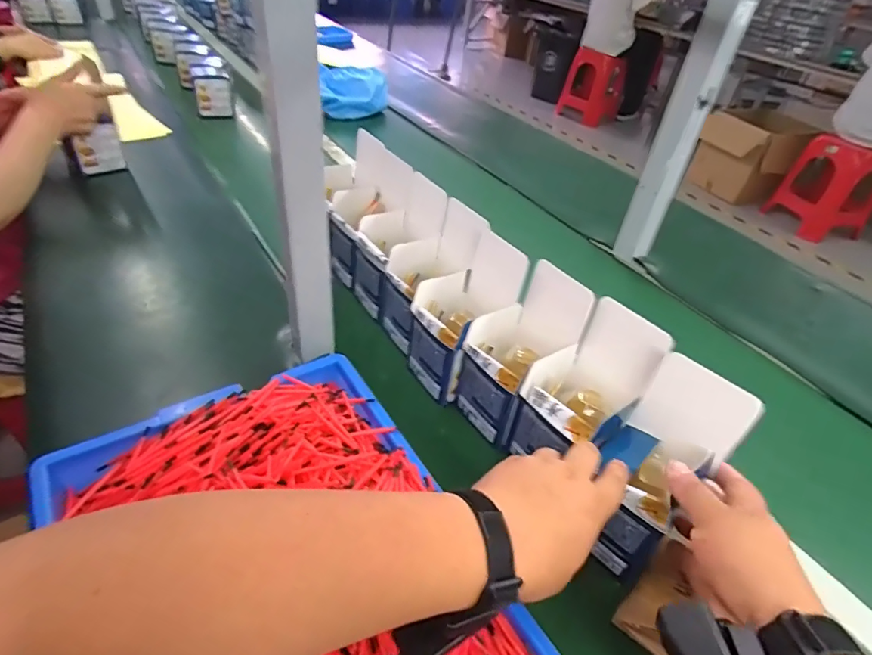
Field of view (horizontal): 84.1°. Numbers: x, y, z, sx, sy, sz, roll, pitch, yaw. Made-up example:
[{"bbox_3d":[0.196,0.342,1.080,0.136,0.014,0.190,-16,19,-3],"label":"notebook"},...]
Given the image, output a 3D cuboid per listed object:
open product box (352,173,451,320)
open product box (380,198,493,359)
[{"bbox_3d":[-0.053,-0.110,0.665,0.109,0.168,0.087,-14,44,-23],"label":"open product box"},{"bbox_3d":[-0.009,-0.061,0.619,0.098,0.165,0.094,-18,46,-26],"label":"open product box"}]

